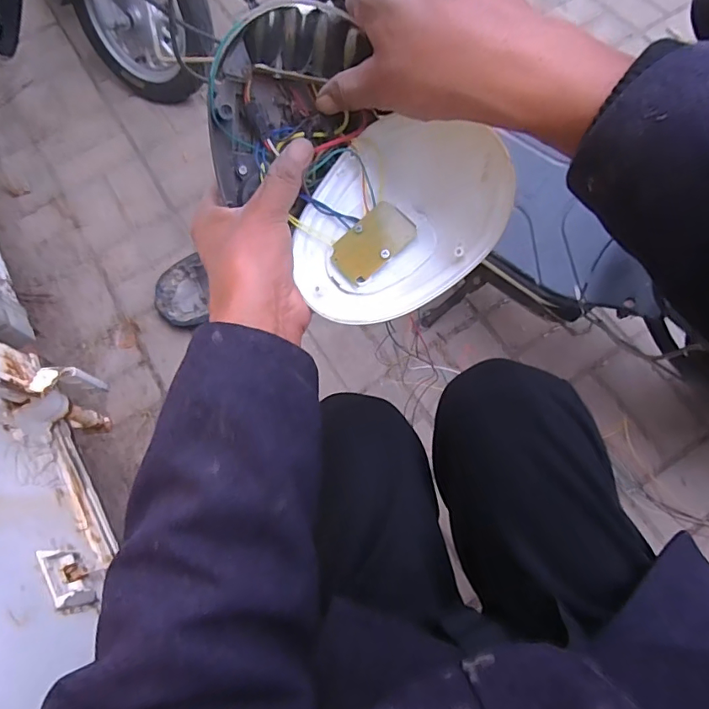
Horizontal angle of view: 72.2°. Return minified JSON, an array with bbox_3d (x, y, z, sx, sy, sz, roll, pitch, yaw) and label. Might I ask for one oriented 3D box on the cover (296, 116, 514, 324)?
[{"bbox_3d":[0.026,-0.086,0.312,0.142,0.032,0.115,-32,74,7],"label":"cover"}]

